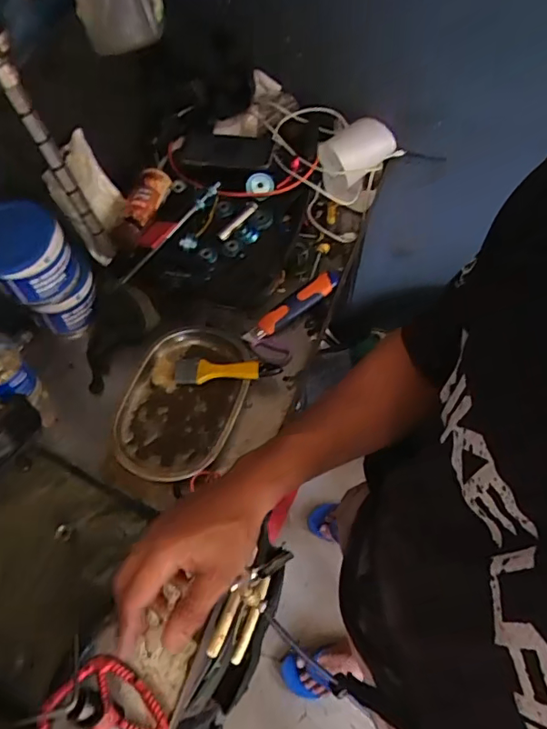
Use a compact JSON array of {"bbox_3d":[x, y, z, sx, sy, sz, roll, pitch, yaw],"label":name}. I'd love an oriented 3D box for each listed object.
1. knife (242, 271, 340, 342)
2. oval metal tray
[{"bbox_3d":[0.032,-0.086,0.762,0.170,0.032,0.030,-36,66,-20],"label":"knife"},{"bbox_3d":[-0.120,0.049,0.694,0.149,0.027,0.220,17,60,9],"label":"oval metal tray"}]

